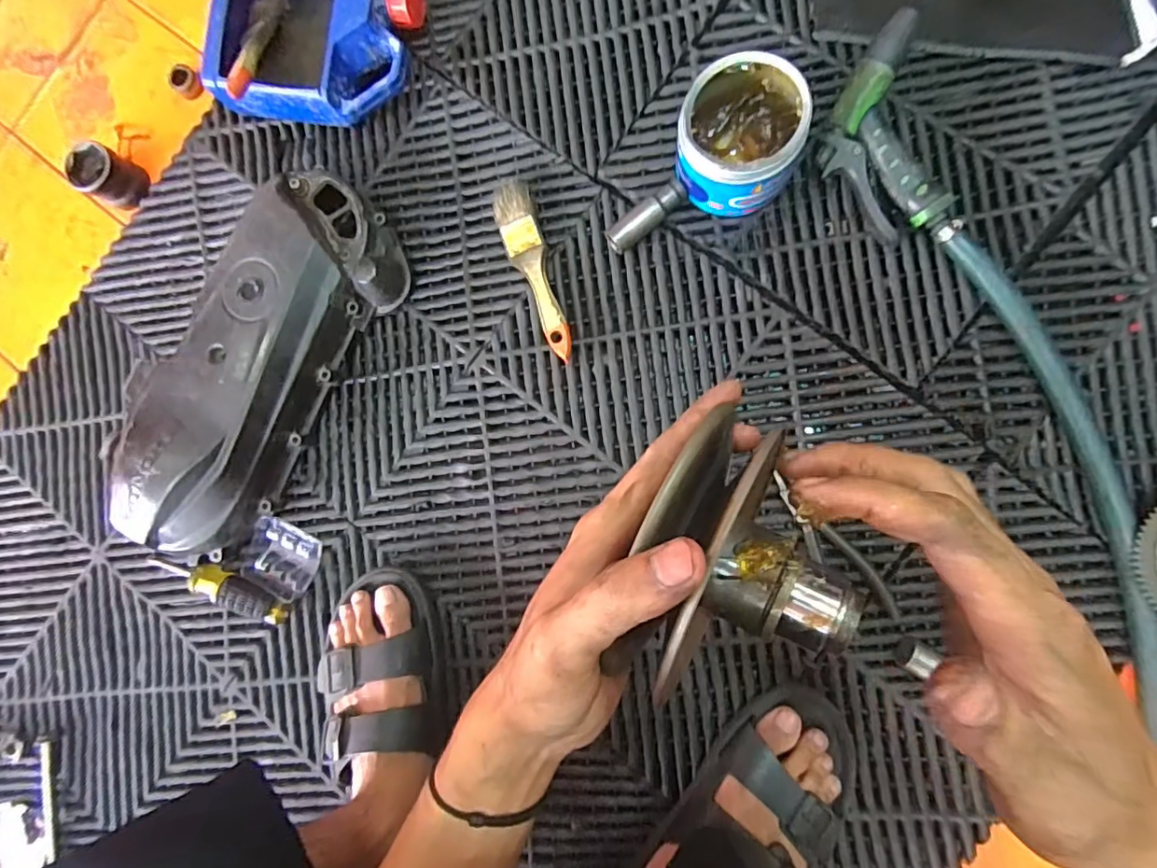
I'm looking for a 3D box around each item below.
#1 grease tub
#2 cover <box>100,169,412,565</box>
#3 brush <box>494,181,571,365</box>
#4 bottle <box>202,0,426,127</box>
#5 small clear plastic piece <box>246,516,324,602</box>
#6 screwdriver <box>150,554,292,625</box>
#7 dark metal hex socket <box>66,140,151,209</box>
[{"bbox_3d":[0.140,-0.250,0.484,0.100,0.080,0.105,0,88,8],"label":"grease tub"},{"bbox_3d":[-0.311,-0.066,0.540,0.150,0.082,0.379,32,92,8],"label":"cover"},{"bbox_3d":[-0.043,-0.152,0.538,0.037,0.023,0.173,-16,86,7],"label":"brush"},{"bbox_3d":[-0.256,-0.378,0.552,0.184,0.070,0.160,18,90,8],"label":"bottle"},{"bbox_3d":[-0.291,0.123,0.560,0.064,0.023,0.063,20,91,8],"label":"small clear plastic piece"},{"bbox_3d":[-0.353,0.145,0.557,0.150,0.032,0.033,19,90,8],"label":"screwdriver"},{"bbox_3d":[-0.493,-0.271,0.594,0.053,0.050,0.051,31,92,8],"label":"dark metal hex socket"}]

